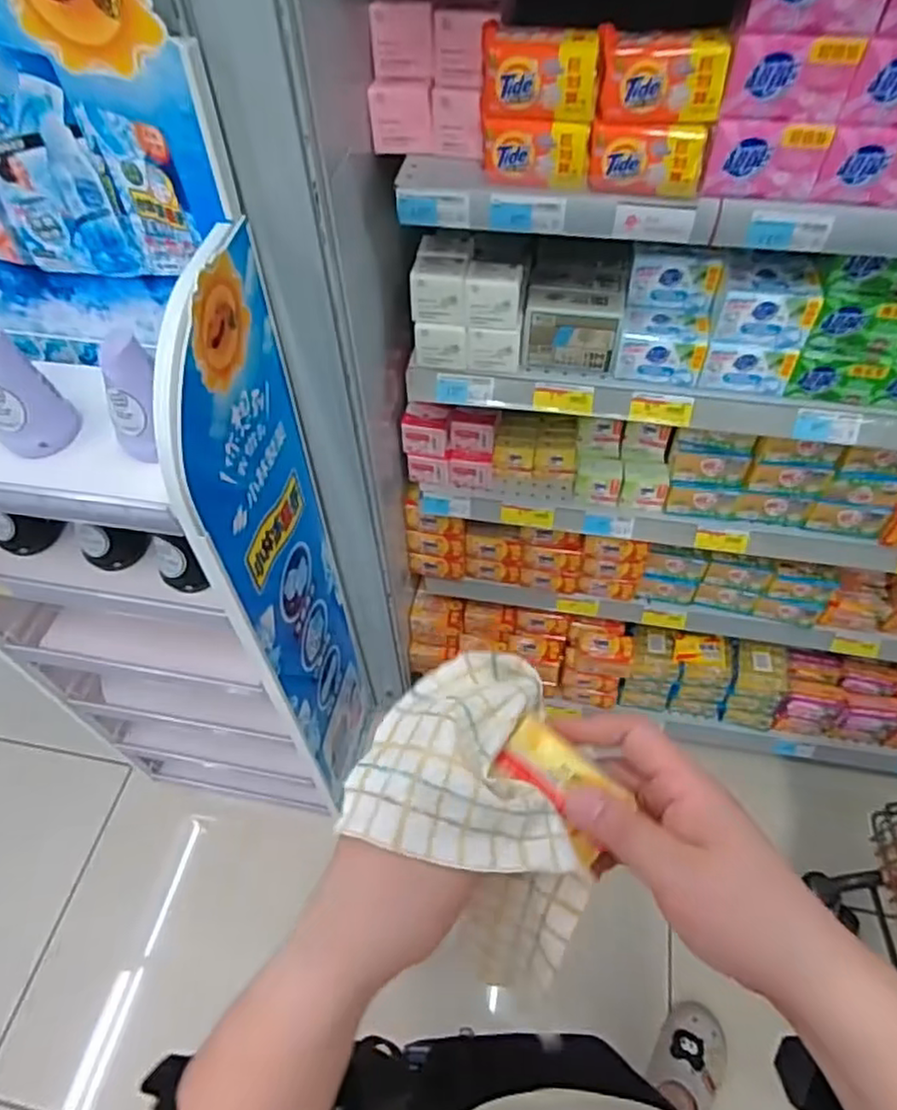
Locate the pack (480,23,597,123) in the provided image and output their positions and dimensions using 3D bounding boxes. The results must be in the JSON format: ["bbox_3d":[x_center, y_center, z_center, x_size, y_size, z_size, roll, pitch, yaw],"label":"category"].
[{"bbox_3d":[0.088,-0.464,0.649,0.107,0.065,0.044,3,54,3],"label":"pack"}]

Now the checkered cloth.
[{"bbox_3d":[0.020,0.125,0.343,0.117,0.104,0.129,21,57,15],"label":"checkered cloth"}]

